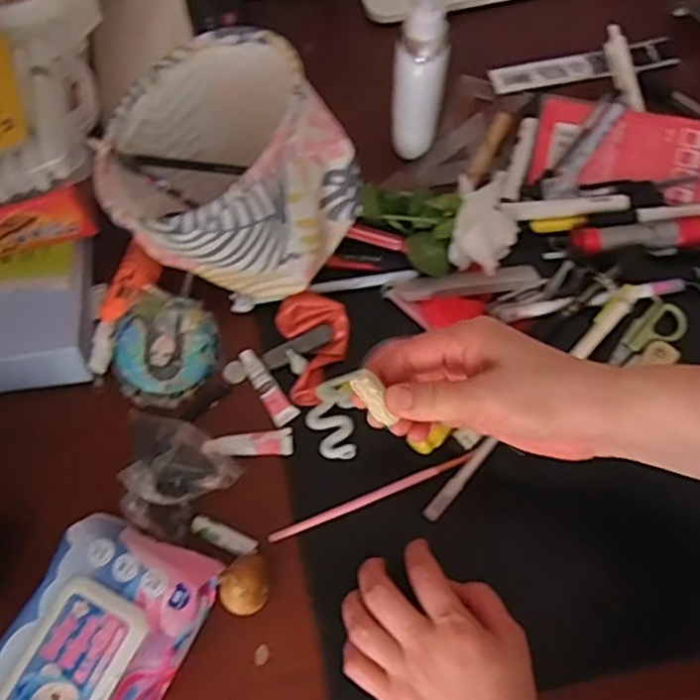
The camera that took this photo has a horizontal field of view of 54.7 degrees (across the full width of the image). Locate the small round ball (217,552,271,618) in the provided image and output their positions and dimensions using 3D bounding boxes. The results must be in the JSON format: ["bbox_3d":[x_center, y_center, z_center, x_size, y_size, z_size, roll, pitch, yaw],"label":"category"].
[{"bbox_3d":[-0.070,0.160,0.463,0.034,0.034,0.037,0,68,1],"label":"small round ball"}]

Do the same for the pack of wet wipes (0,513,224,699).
[{"bbox_3d":[-0.169,0.203,0.434,0.103,0.058,0.180,26,72,11],"label":"pack of wet wipes"}]

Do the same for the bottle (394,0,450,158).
[{"bbox_3d":[0.057,-0.229,0.531,0.040,0.171,0.056,6,69,3],"label":"bottle"}]

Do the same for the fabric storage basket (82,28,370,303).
[{"bbox_3d":[-0.089,-0.128,0.503,0.170,0.144,0.156,-42,73,-14],"label":"fabric storage basket"}]

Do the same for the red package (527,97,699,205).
[{"bbox_3d":[0.243,-0.169,0.581,0.162,0.014,0.071,11,96,6],"label":"red package"}]

